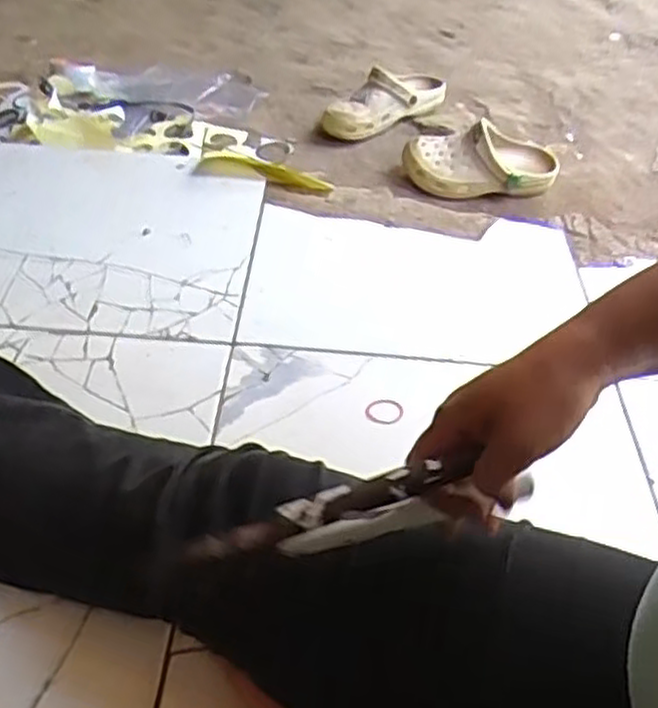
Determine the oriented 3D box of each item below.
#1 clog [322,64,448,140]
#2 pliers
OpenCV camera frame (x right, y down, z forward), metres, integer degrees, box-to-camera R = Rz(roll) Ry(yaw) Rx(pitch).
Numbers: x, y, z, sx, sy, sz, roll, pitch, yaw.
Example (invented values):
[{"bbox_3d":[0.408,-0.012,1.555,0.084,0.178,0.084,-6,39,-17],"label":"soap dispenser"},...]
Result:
[{"bbox_3d":[0.110,-0.435,1.295,0.094,0.098,0.237,28,47,23],"label":"clog"},{"bbox_3d":[0.020,0.080,0.383,0.179,0.049,0.014,-12,45,-11],"label":"pliers"}]

